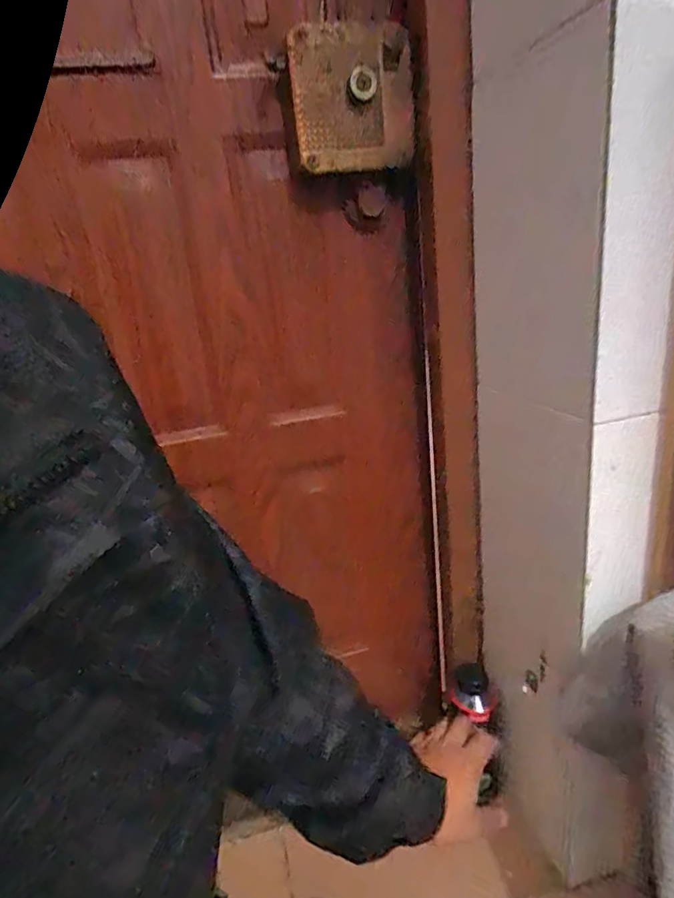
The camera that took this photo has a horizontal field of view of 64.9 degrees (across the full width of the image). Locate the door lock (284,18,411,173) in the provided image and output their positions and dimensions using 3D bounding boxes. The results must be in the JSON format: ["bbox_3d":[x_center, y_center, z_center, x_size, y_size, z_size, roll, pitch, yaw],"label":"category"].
[{"bbox_3d":[0.018,-0.373,0.567,0.131,0.130,0.049,-4,20,11],"label":"door lock"}]

